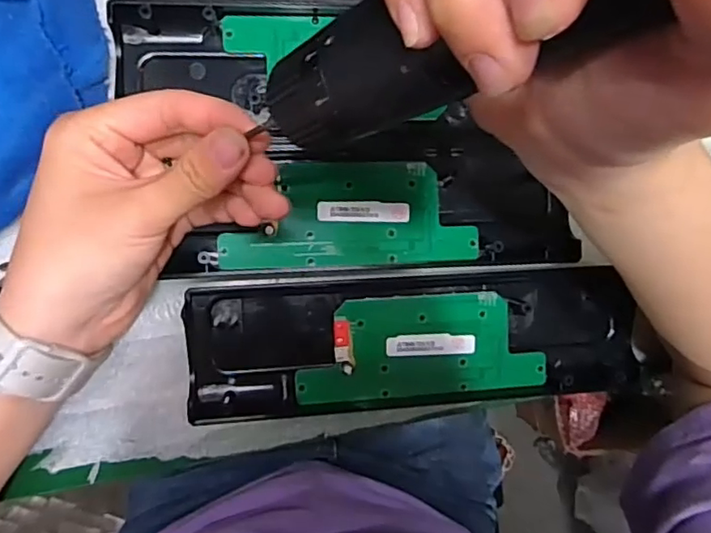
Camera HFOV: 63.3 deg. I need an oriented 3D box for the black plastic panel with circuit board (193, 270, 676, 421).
[{"bbox_3d":[0.040,0.042,0.309,0.250,0.017,0.070,-2,91,-7],"label":"black plastic panel with circuit board"}]

